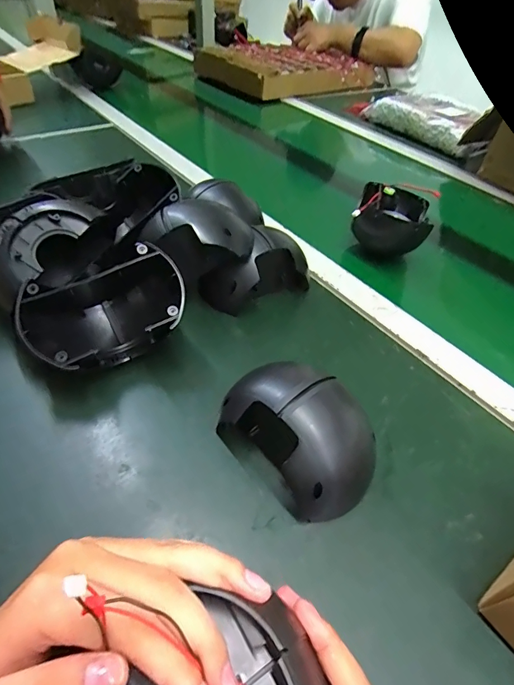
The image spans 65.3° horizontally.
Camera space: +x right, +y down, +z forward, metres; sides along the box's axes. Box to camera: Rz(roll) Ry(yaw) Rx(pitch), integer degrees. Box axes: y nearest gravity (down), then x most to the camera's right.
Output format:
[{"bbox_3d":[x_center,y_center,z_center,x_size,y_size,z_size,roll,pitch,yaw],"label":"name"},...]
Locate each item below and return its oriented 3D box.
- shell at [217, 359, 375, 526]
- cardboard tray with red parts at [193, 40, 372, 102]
[{"bbox_3d":[0.038,0.065,0.308,0.088,0.070,0.112,-32,55,-31],"label":"shell"},{"bbox_3d":[0.091,-0.800,1.171,0.431,0.071,0.339,-25,53,-26],"label":"cardboard tray with red parts"}]

